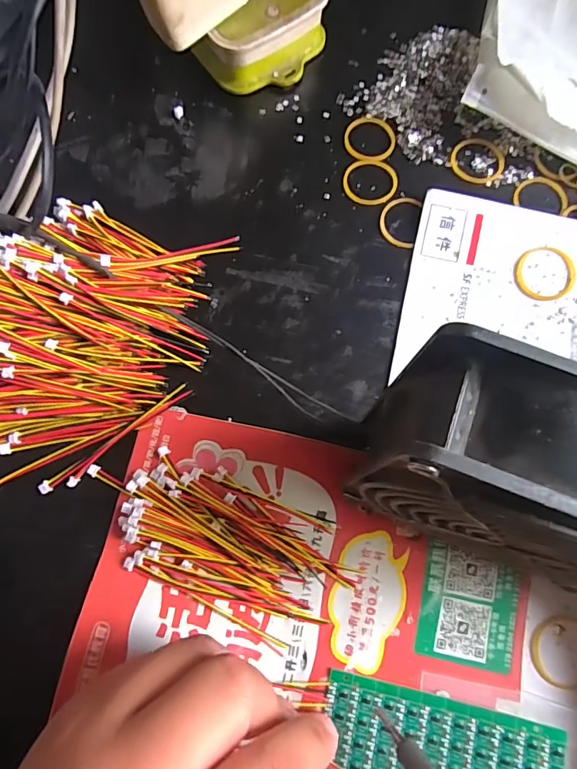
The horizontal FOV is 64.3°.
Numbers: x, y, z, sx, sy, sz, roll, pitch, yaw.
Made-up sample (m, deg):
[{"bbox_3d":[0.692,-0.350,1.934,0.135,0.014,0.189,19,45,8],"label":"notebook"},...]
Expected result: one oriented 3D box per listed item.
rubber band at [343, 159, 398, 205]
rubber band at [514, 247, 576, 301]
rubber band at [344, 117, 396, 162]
[{"bbox_3d":[0.048,-0.118,0.264,0.031,0.004,0.030,0,77,0],"label":"rubber band"},{"bbox_3d":[0.139,-0.061,0.250,0.032,0.004,0.030,0,77,0],"label":"rubber band"},{"bbox_3d":[0.048,-0.146,0.271,0.030,0.004,0.030,0,77,0],"label":"rubber band"}]

